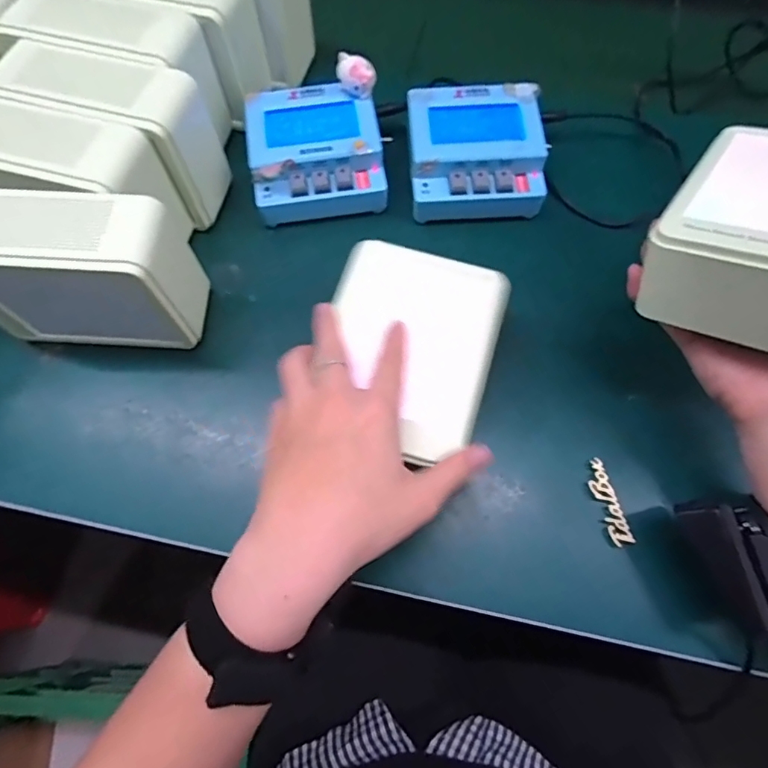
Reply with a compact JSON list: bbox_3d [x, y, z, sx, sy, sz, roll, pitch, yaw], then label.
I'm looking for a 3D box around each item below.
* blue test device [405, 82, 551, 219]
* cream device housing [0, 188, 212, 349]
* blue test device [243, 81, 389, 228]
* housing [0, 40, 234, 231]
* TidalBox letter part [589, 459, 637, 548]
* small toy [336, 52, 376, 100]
[{"bbox_3d":[0.072,-0.184,0.414,0.103,0.053,0.100,-3,67,-1],"label":"blue test device"},{"bbox_3d":[-0.200,-0.073,0.344,0.139,0.099,0.062,2,67,1],"label":"cream device housing"},{"bbox_3d":[-0.054,-0.185,0.411,0.101,0.043,0.097,-9,67,-3],"label":"blue test device"},{"bbox_3d":[-0.196,-0.185,0.382,0.136,0.095,0.062,14,68,6],"label":"housing"},{"bbox_3d":[0.147,0.077,0.335,0.013,0.008,0.055,-12,68,-5],"label":"TidalBox letter part"},{"bbox_3d":[-0.021,-0.237,0.399,0.029,0.030,0.021,-3,67,-1],"label":"small toy"}]

